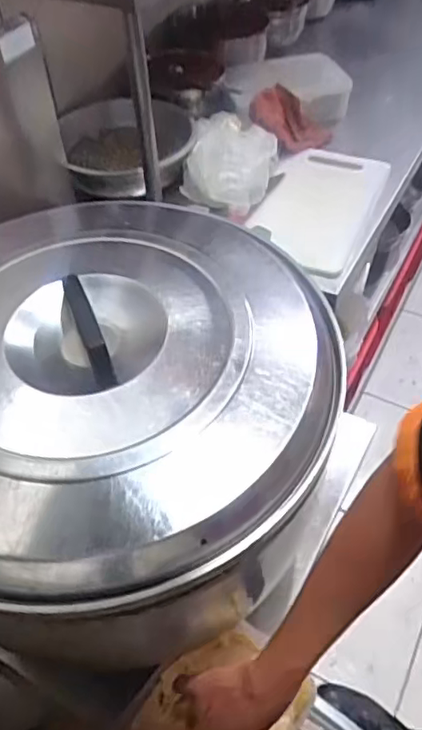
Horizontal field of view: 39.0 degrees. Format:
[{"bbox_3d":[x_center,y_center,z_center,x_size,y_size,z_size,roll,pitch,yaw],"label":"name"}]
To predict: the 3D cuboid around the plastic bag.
[{"bbox_3d":[0.033,-0.335,0.971,0.136,0.071,0.202,8,50,9],"label":"plastic bag"}]

